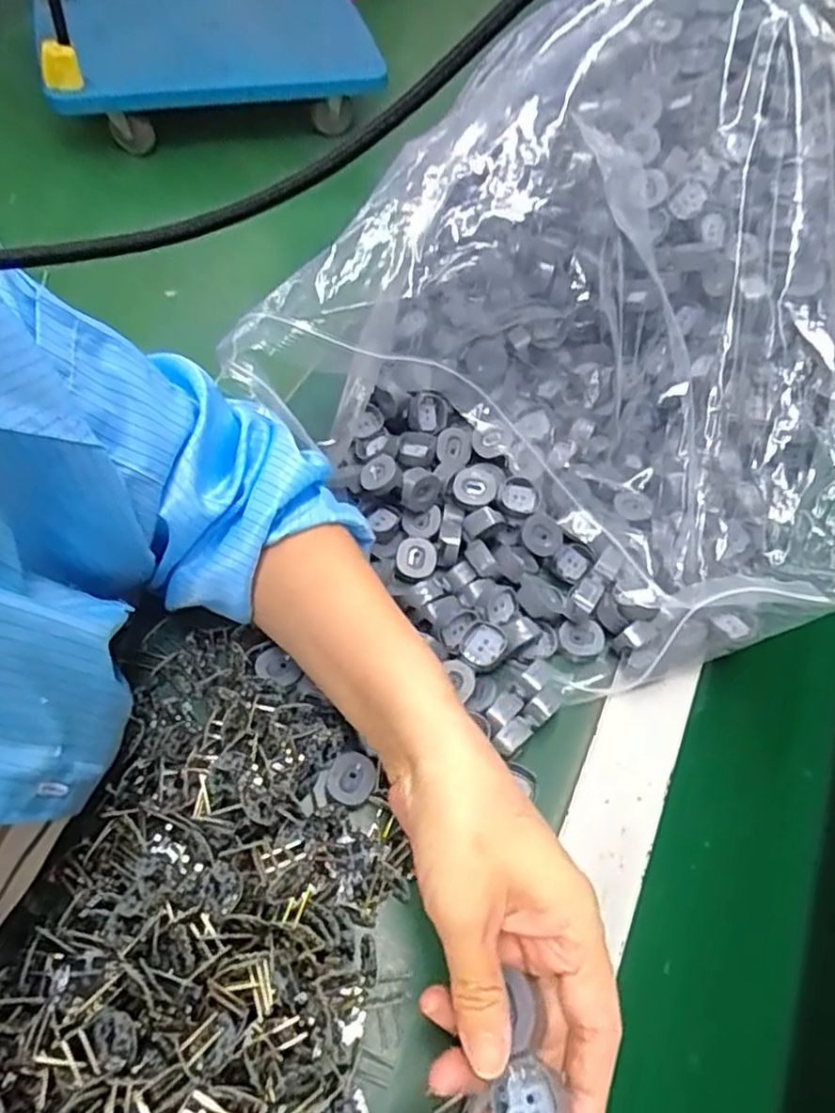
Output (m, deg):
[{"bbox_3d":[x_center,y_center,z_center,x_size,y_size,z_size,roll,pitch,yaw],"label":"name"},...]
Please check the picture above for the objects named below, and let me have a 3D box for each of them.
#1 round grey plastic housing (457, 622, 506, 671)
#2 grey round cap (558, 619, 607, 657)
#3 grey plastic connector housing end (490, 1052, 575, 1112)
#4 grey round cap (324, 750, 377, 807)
[{"bbox_3d":[0.038,0.053,0.414,0.026,0.010,0.027,38,63,16],"label":"round grey plastic housing"},{"bbox_3d":[0.105,0.052,0.438,0.031,0.007,0.021,-5,60,-9],"label":"grey round cap"},{"bbox_3d":[0.040,0.198,0.248,0.026,0.011,0.025,39,66,17],"label":"grey plastic connector housing end"},{"bbox_3d":[-0.037,0.123,0.384,0.027,0.012,0.027,3,59,-4],"label":"grey round cap"}]

